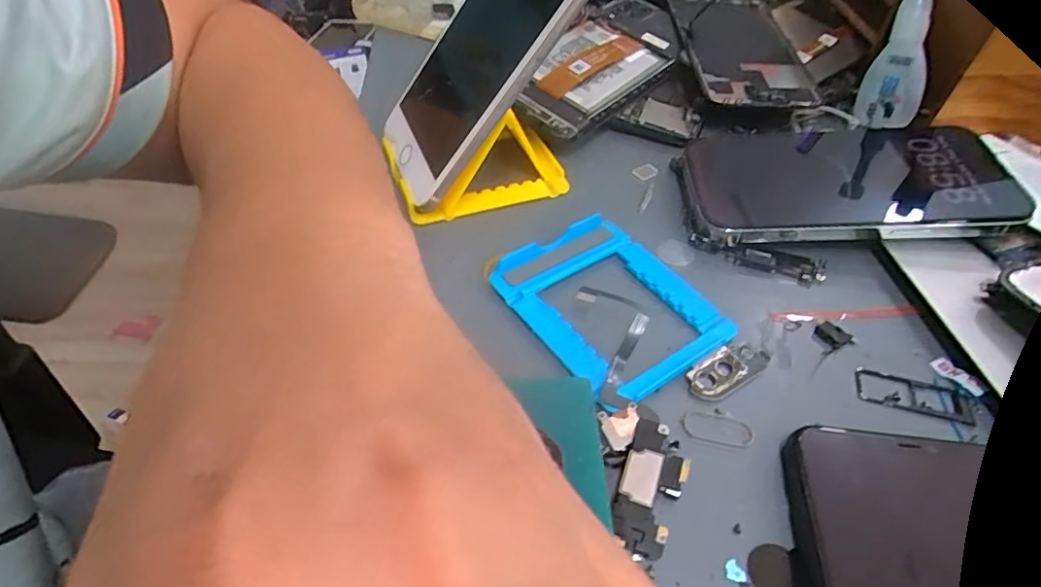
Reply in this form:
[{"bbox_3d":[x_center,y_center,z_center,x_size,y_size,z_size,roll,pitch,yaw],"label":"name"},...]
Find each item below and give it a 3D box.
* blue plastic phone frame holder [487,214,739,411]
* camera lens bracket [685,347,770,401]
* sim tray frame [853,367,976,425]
[{"bbox_3d":[0.036,0.003,0.235,0.067,0.007,0.082,-25,54,-25],"label":"blue plastic phone frame holder"},{"bbox_3d":[0.080,0.029,0.218,0.036,0.004,0.016,-24,54,-24],"label":"camera lens bracket"},{"bbox_3d":[0.148,0.038,0.215,0.039,0.004,0.016,16,48,9],"label":"sim tray frame"}]

